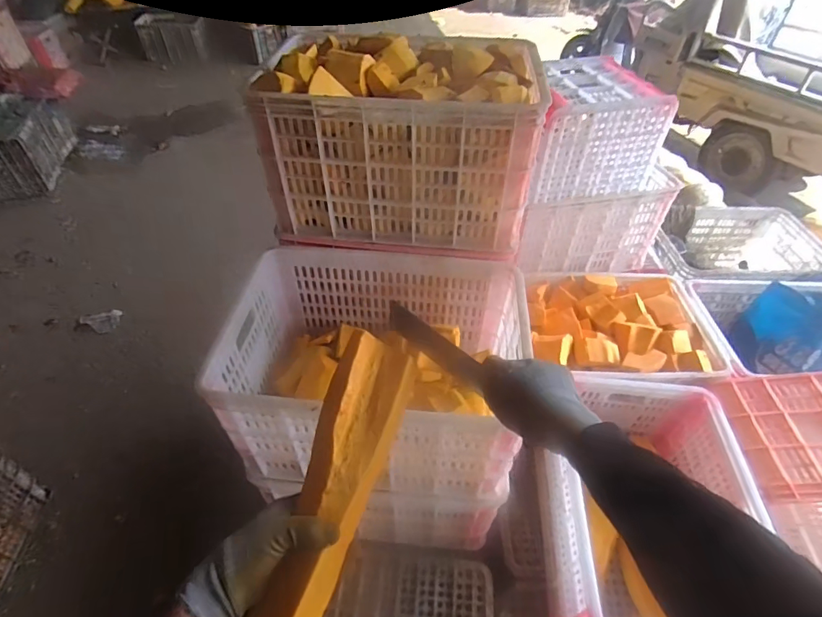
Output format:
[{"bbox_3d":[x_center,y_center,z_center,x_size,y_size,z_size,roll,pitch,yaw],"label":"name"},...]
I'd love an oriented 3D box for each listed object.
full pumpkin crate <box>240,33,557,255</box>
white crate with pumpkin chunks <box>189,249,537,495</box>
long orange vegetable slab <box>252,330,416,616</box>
[{"bbox_3d":[-0.015,-0.335,0.896,0.463,0.288,0.307,5,47,3],"label":"full pumpkin crate"},{"bbox_3d":[-0.058,0.111,0.856,0.492,0.271,0.341,4,47,2],"label":"white crate with pumpkin chunks"},{"bbox_3d":[-0.068,0.168,0.472,0.079,0.051,0.314,12,60,9],"label":"long orange vegetable slab"}]

